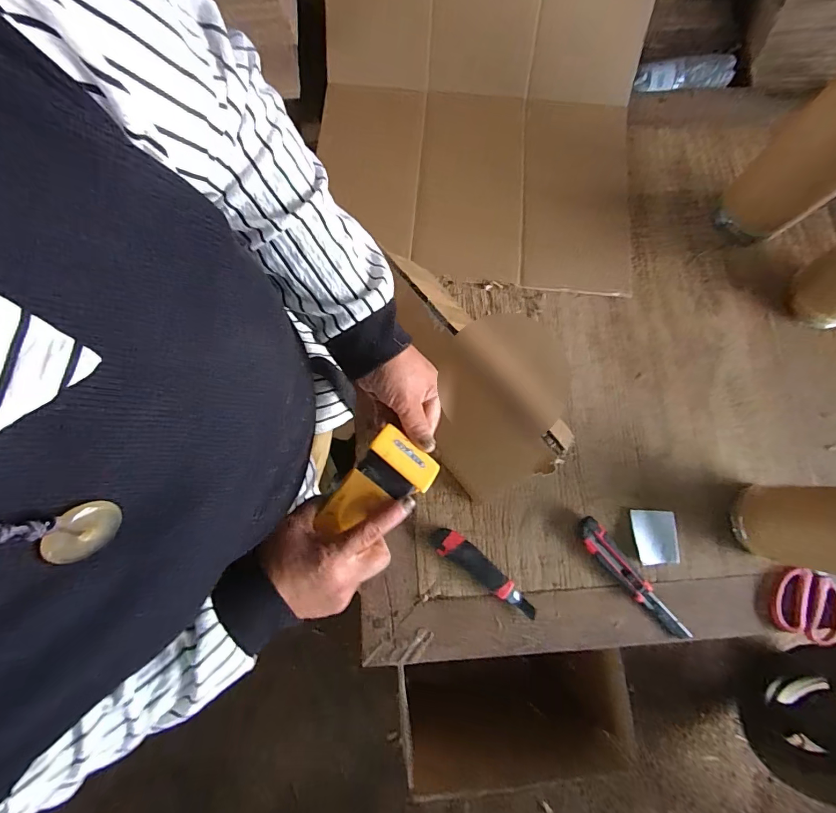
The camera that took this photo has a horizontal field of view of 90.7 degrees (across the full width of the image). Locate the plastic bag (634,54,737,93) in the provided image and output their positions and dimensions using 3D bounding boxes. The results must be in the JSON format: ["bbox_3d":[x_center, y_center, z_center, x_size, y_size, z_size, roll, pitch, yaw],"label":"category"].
[{"bbox_3d":[0.529,-0.667,0.826,0.189,0.039,0.052,-2,77,2],"label":"plastic bag"}]

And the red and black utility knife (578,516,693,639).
[{"bbox_3d":[0.326,0.267,0.634,0.040,0.017,0.216,-36,80,-7],"label":"red and black utility knife"}]

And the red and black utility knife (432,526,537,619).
[{"bbox_3d":[0.103,0.253,0.636,0.188,0.020,0.042,35,81,8],"label":"red and black utility knife"}]

